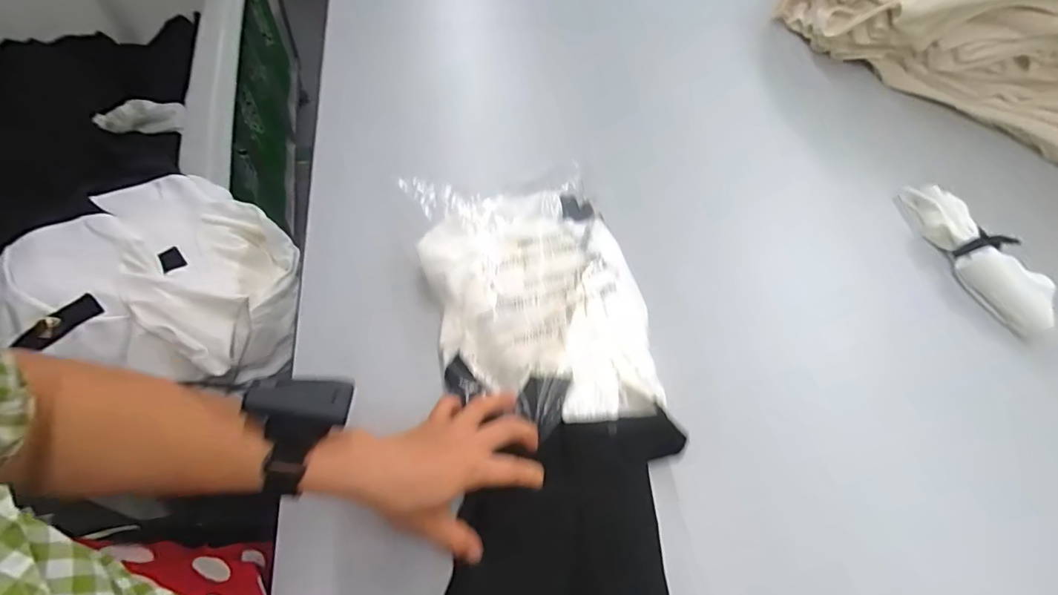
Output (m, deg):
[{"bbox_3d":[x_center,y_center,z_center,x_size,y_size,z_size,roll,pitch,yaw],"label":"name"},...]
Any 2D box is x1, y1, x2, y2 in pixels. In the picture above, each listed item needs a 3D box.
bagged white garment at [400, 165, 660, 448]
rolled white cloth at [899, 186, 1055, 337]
[{"bbox_3d":[0.013,0.001,0.494,0.219,0.103,0.260,-12,62,-11],"label":"bagged white garment"},{"bbox_3d":[0.596,-0.063,0.627,0.073,0.044,0.240,-3,61,-6],"label":"rolled white cloth"}]

